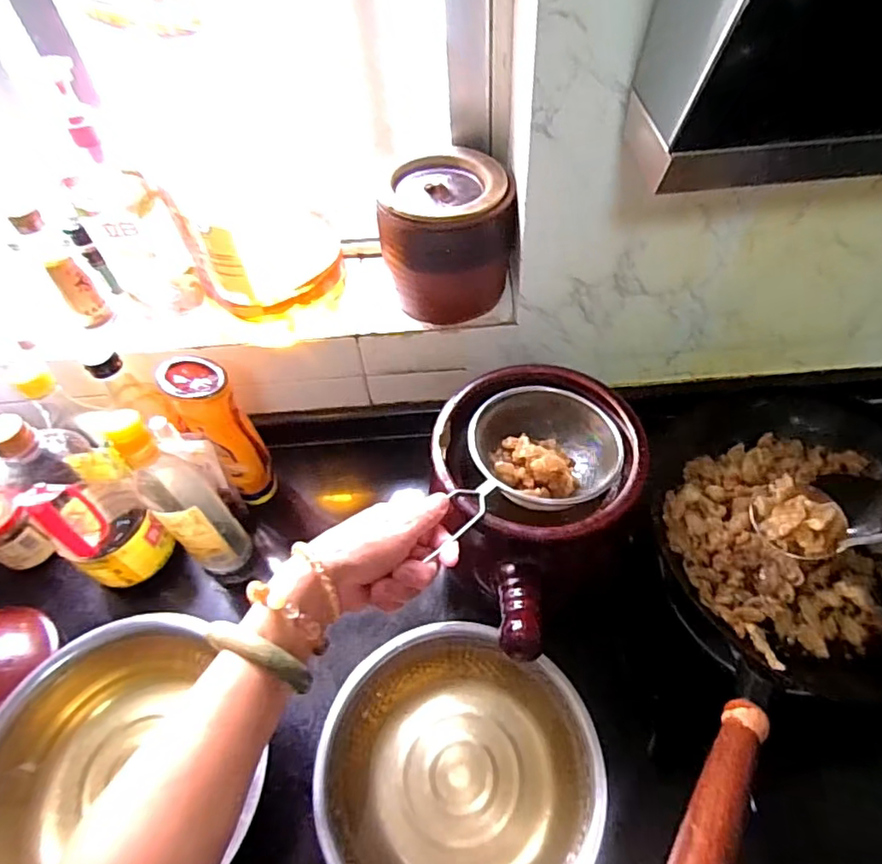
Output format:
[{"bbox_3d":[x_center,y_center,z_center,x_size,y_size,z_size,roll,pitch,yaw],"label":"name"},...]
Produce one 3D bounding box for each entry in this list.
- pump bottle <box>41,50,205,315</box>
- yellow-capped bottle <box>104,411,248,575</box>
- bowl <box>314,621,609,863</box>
[{"bbox_3d":[-0.316,-0.221,0.592,0.073,0.230,0.064,27,59,21],"label":"pump bottle"},{"bbox_3d":[-0.268,0.066,0.603,0.064,0.265,0.075,-38,60,-23],"label":"yellow-capped bottle"},{"bbox_3d":[0.014,0.304,0.513,0.230,0.072,0.220,-2,53,2],"label":"bowl"}]

